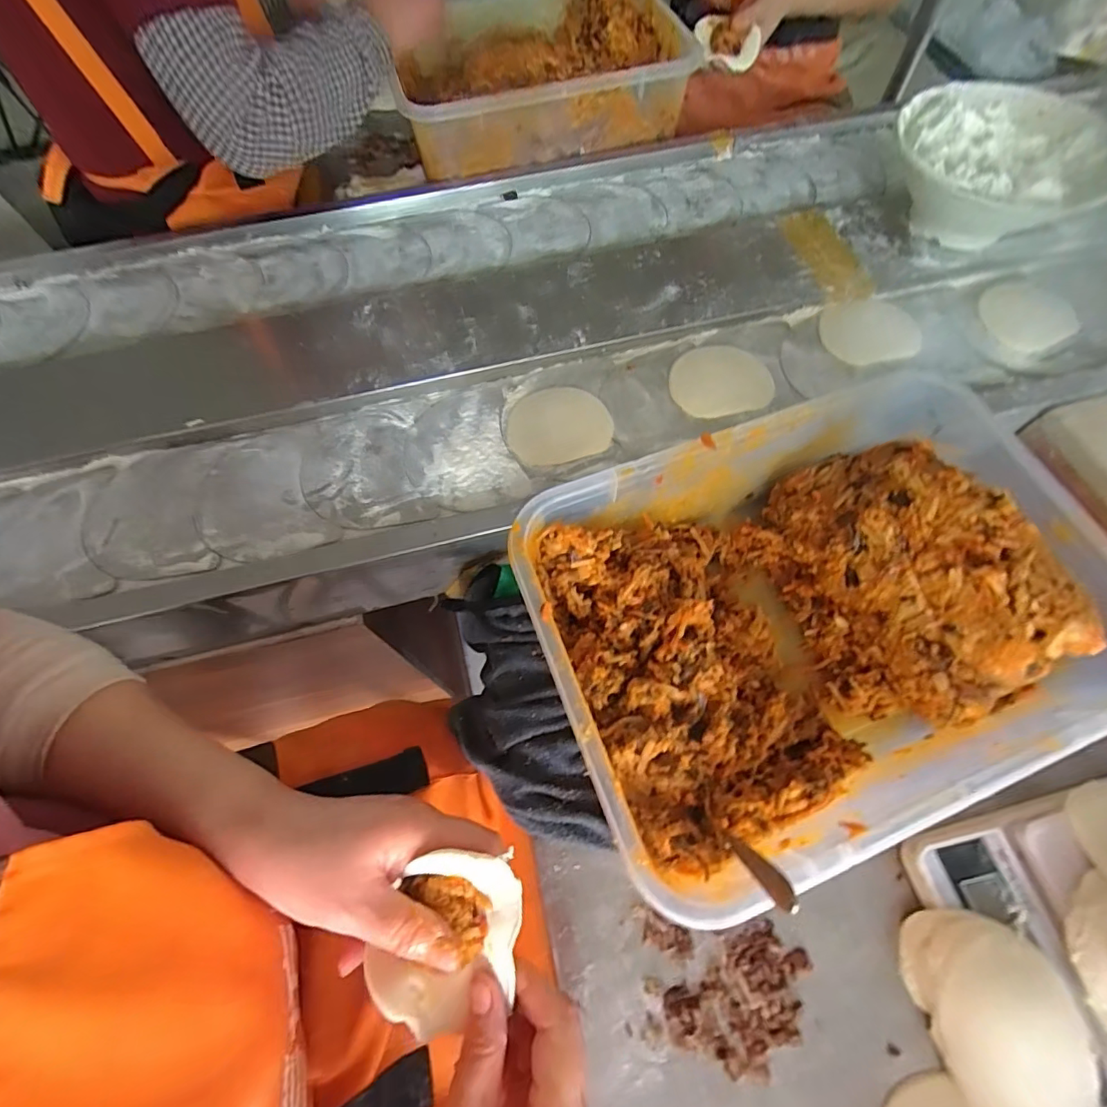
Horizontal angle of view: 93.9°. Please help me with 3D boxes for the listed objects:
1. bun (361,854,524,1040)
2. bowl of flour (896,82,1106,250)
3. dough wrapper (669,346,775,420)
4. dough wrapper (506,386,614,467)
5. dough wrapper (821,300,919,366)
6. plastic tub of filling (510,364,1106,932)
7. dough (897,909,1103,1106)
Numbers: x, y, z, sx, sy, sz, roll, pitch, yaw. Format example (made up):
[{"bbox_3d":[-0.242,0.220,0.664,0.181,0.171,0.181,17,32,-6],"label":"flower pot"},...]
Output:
[{"bbox_3d":[-0.054,0.192,0.256,0.072,0.028,0.079,-1,65,2],"label":"bun"},{"bbox_3d":[0.472,-0.409,0.574,0.211,0.102,0.202,-28,68,-10],"label":"bowl of flour"},{"bbox_3d":[0.170,-0.179,0.533,0.098,0.007,0.088,-14,65,1],"label":"dough wrapper"},{"bbox_3d":[0.003,-0.131,0.514,0.100,0.009,0.088,-18,67,-6],"label":"dough wrapper"},{"bbox_3d":[0.335,-0.236,0.550,0.099,0.004,0.085,-12,67,-3],"label":"dough wrapper"},{"bbox_3d":[0.185,0.043,0.379,0.376,0.163,0.266,-20,67,-7],"label":"plastic tub of filling"},{"bbox_3d":[0.283,0.292,0.326,0.073,0.041,0.112,-16,67,-5],"label":"dough"}]

